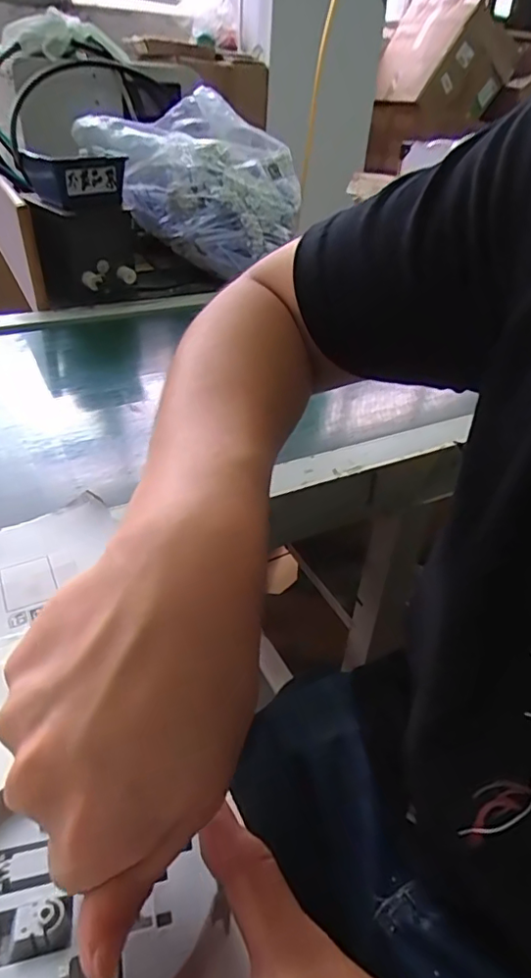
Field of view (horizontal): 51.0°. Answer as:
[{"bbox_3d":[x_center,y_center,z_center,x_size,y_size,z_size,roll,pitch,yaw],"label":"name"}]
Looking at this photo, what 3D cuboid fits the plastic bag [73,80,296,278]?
[{"bbox_3d":[-0.103,-0.507,0.906,0.302,0.195,0.236,24,41,23],"label":"plastic bag"}]

